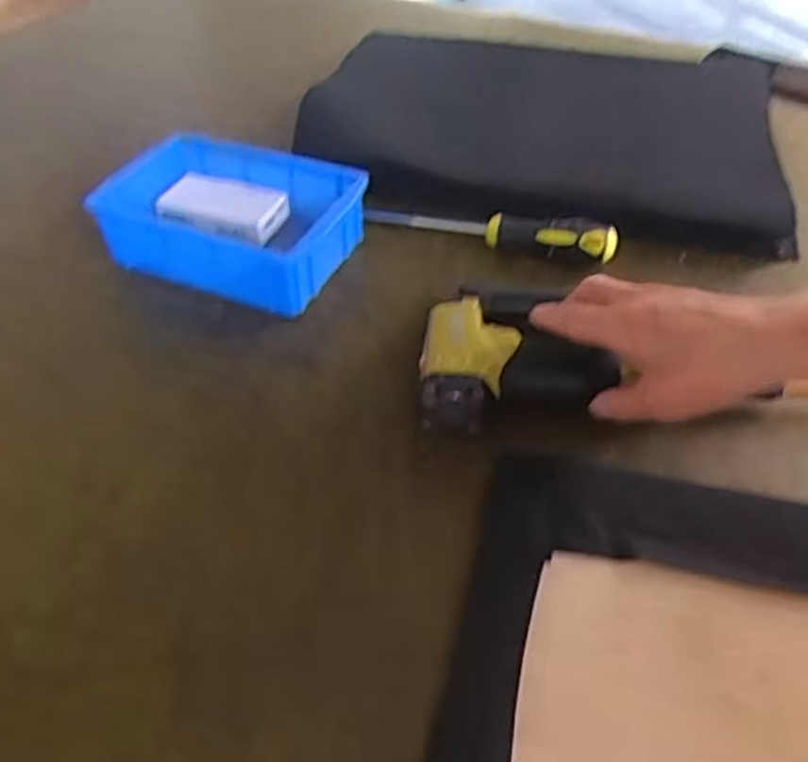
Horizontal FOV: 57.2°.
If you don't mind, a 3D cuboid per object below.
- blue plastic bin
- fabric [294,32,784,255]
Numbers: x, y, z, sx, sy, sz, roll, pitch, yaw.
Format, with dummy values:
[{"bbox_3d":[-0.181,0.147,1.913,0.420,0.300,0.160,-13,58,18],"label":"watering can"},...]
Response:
[{"bbox_3d":[-0.142,-0.132,0.611,0.197,0.067,0.137,13,48,13],"label":"blue plastic bin"},{"bbox_3d":[0.151,-0.282,0.762,0.453,0.056,0.398,8,47,8],"label":"fabric"}]

